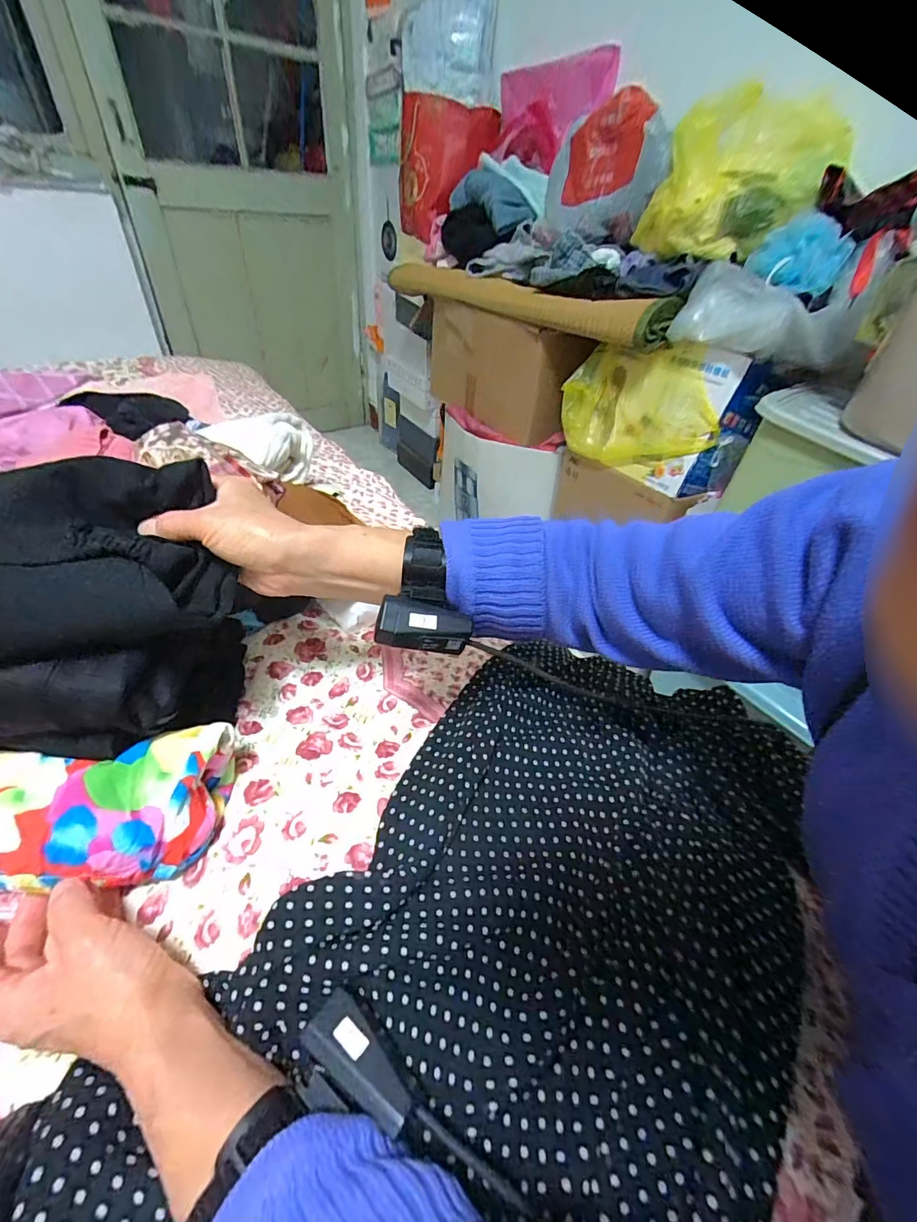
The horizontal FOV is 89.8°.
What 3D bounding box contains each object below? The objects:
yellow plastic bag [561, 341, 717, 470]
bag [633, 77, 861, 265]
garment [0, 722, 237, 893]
[{"bbox_3d":[0.356,-0.396,0.913,0.065,0.203,0.318,-30,52,-34],"label":"yellow plastic bag"},{"bbox_3d":[0.472,-0.729,0.769,0.251,0.203,0.237,26,47,22],"label":"bag"},{"bbox_3d":[-0.276,0.140,0.325,0.209,0.065,0.082,-4,44,-8],"label":"garment"}]

